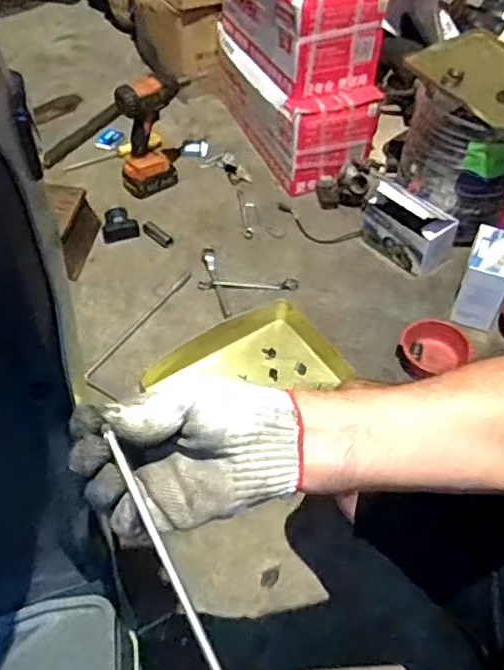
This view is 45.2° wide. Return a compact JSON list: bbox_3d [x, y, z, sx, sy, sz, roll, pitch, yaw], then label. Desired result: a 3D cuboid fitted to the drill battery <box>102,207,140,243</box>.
[{"bbox_3d":[-0.277,-0.232,1.260,0.075,0.040,0.076,-14,52,-11],"label":"drill battery"}]

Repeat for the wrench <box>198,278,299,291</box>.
[{"bbox_3d":[-0.007,-0.095,1.168,0.191,0.009,0.028,-4,50,-3],"label":"wrench"}]

